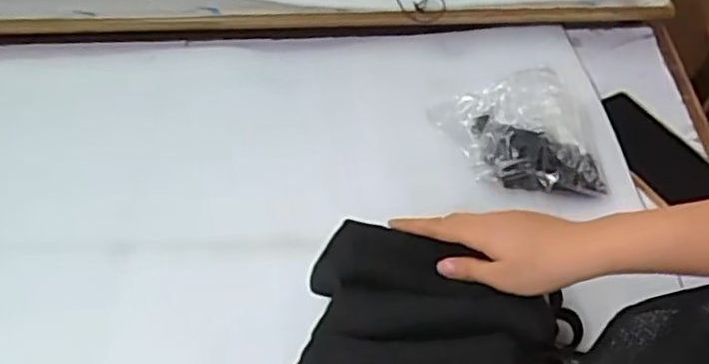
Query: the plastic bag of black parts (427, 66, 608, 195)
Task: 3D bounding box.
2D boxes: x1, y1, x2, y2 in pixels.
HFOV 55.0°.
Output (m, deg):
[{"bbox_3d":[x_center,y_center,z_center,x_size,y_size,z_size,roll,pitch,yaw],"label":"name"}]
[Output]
[{"bbox_3d":[0.166,-0.053,0.697,0.144,0.044,0.158,-8,48,-4],"label":"plastic bag of black parts"}]

